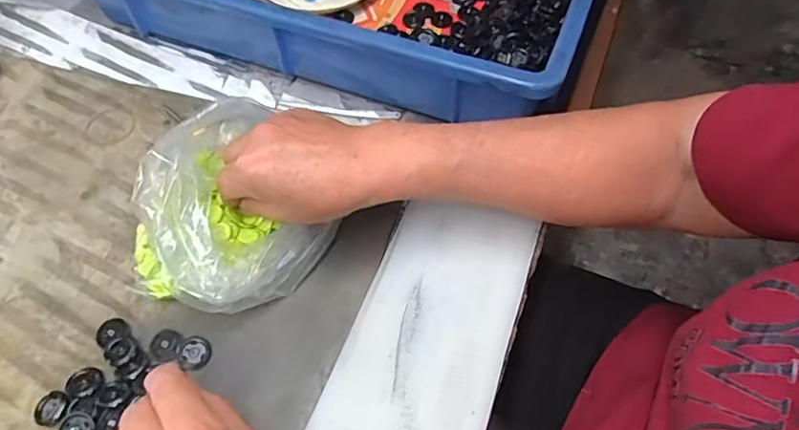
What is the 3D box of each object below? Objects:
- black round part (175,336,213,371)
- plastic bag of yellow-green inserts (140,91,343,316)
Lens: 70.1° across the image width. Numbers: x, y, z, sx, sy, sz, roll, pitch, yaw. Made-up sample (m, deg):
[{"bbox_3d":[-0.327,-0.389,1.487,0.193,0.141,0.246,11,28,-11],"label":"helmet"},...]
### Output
[{"bbox_3d":[-0.127,0.084,0.350,0.020,0.004,0.021,0,56,0],"label":"black round part"},{"bbox_3d":[-0.112,-0.003,0.358,0.117,0.083,0.105,-38,64,-23],"label":"plastic bag of yellow-green inserts"}]

